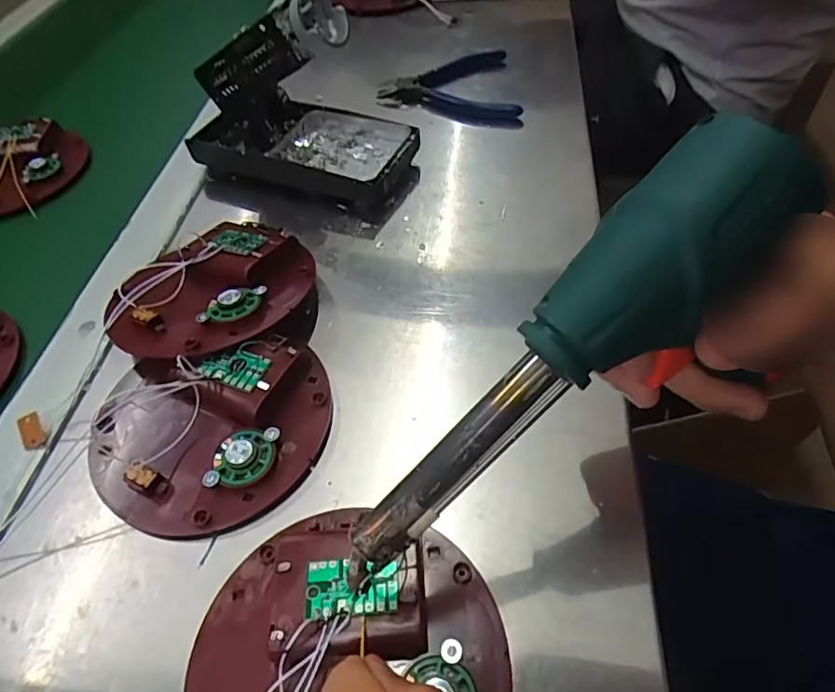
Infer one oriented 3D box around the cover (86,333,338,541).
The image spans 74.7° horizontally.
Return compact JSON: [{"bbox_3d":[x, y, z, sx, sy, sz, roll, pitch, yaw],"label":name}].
[{"bbox_3d":[-0.107,0.039,0.274,0.120,0.024,0.103,-4,52,1],"label":"cover"}]

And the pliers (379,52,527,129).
[{"bbox_3d":[0.024,-0.224,0.475,0.117,0.016,0.104,-5,52,0],"label":"pliers"}]

